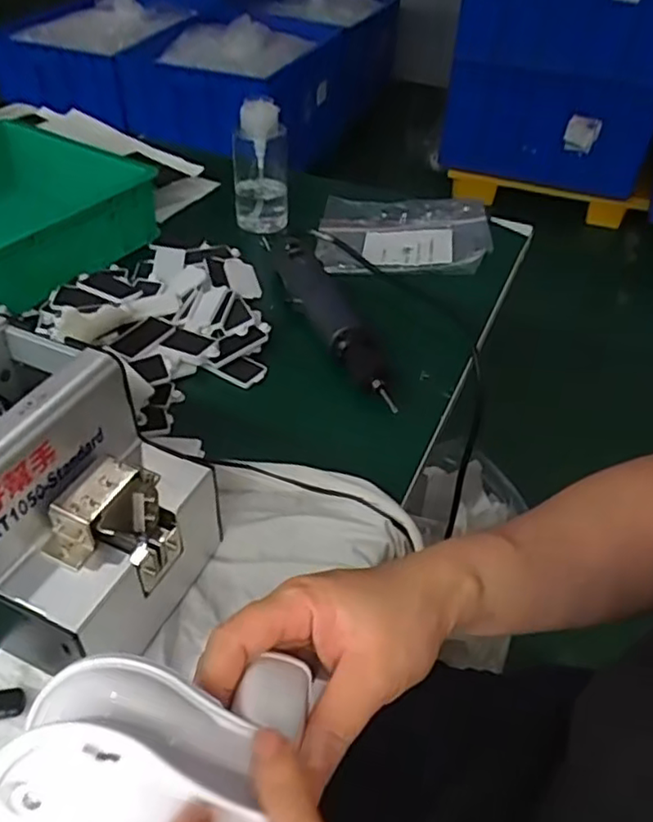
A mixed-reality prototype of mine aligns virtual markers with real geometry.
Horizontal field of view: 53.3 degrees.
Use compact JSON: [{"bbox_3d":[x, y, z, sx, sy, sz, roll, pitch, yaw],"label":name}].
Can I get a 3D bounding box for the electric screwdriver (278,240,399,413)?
[{"bbox_3d":[0.003,-0.093,0.616,0.045,0.031,0.248,-12,45,-15],"label":"electric screwdriver"}]

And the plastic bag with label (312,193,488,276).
[{"bbox_3d":[0.090,-0.213,0.770,0.198,0.034,0.178,5,43,2],"label":"plastic bag with label"}]

